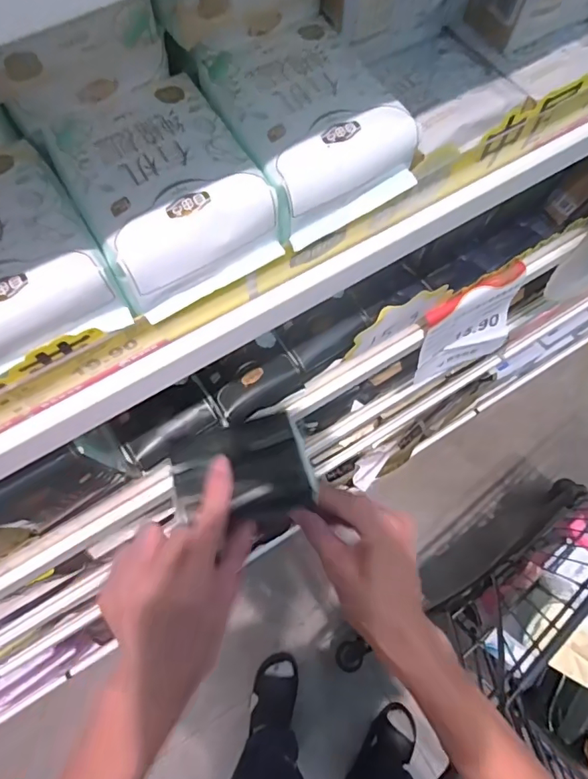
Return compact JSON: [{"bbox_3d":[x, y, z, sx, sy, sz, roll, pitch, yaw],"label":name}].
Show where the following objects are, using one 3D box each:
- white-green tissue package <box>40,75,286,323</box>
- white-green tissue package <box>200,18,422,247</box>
[{"bbox_3d":[-0.073,-0.110,0.282,0.091,0.046,0.110,-30,72,-11],"label":"white-green tissue package"},{"bbox_3d":[0.009,-0.162,0.302,0.097,0.048,0.117,-29,72,-11],"label":"white-green tissue package"}]

